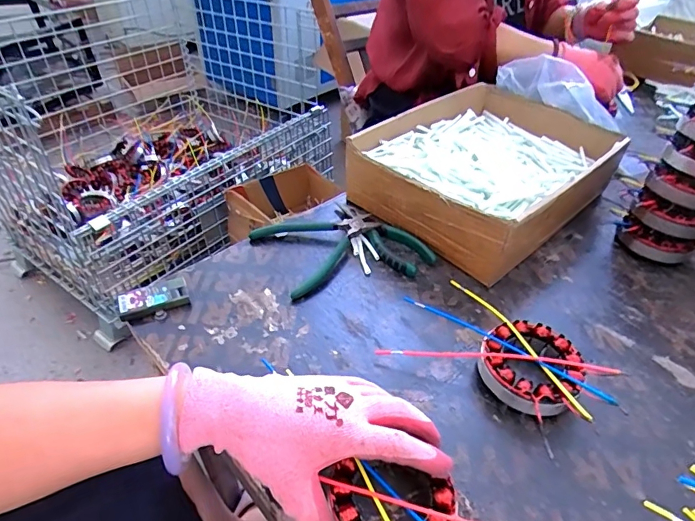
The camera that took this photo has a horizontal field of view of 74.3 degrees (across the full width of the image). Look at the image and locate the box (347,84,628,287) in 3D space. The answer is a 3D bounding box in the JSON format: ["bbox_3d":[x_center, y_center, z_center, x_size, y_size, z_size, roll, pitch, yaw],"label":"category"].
[{"bbox_3d":[0.189,-0.121,0.621,0.325,0.096,0.242,-30,50,-32],"label":"box"}]

